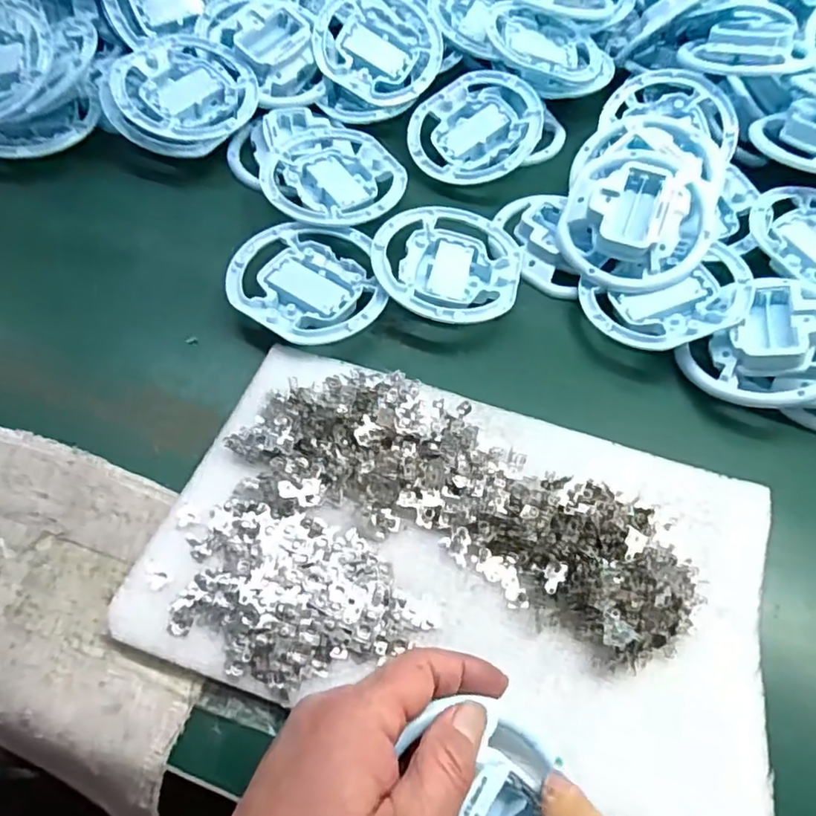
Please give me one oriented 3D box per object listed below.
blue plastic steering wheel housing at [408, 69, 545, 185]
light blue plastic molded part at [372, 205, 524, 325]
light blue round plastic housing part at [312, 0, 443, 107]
[{"bbox_3d":[0.054,-0.226,0.482,0.103,0.028,0.104,-4,70,6],"label":"blue plastic steering wheel housing"},{"bbox_3d":[0.027,-0.099,0.407,0.100,0.024,0.103,1,59,-2],"label":"light blue plastic molded part"},{"bbox_3d":[-0.025,-0.307,0.500,0.102,0.013,0.103,0,84,-4],"label":"light blue round plastic housing part"}]

